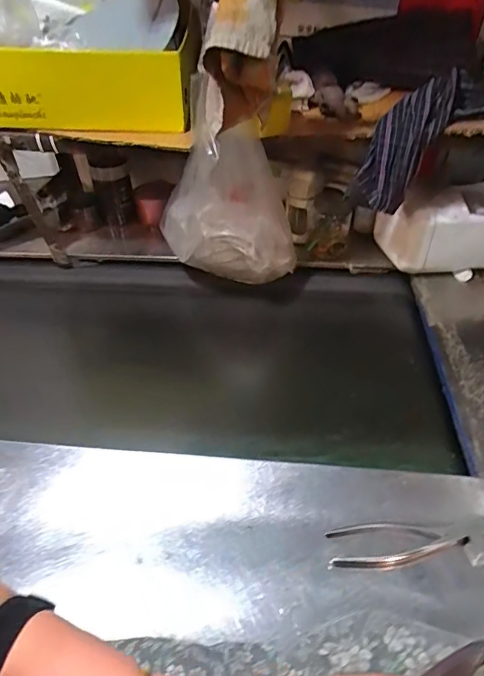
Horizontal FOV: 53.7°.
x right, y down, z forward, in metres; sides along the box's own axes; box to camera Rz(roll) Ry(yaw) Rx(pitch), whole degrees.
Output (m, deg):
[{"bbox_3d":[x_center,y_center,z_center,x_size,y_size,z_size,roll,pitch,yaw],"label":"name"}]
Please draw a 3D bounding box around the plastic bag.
[{"bbox_3d":[-0.023,-0.243,0.810,0.230,0.310,0.186,-7,43,-6],"label":"plastic bag"}]

